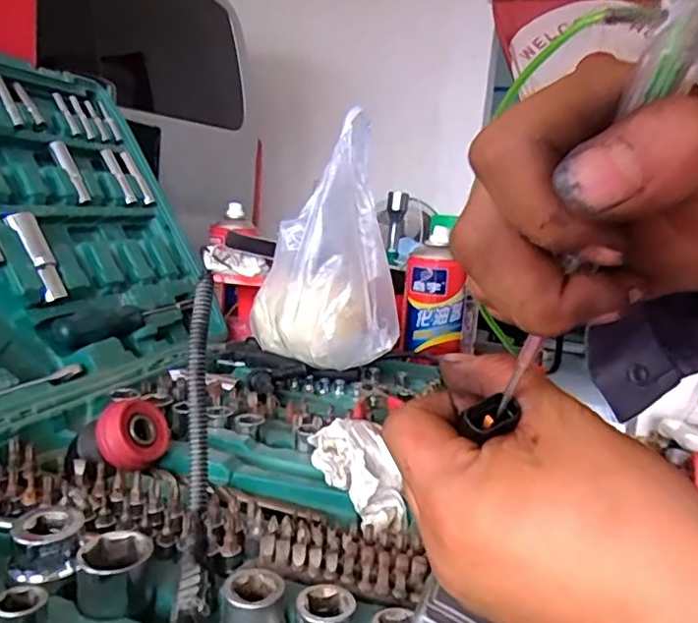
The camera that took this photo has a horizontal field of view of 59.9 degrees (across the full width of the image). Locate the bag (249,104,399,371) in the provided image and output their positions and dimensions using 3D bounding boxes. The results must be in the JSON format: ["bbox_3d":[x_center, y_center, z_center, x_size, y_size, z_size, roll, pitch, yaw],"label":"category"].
[{"bbox_3d":[-0.023,-0.047,0.540,0.084,0.207,0.132,-2,12,-35],"label":"bag"}]

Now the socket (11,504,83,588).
[{"bbox_3d":[-0.137,0.105,0.276,0.027,0.018,0.029,2,11,-17],"label":"socket"}]

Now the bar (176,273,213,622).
[{"bbox_3d":[-0.077,0.061,0.307,0.012,0.172,0.032,3,-30,-15],"label":"bar"}]

